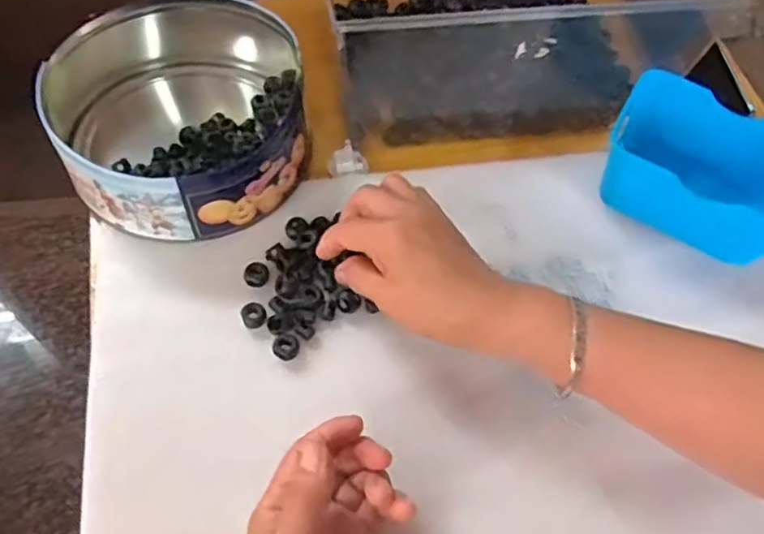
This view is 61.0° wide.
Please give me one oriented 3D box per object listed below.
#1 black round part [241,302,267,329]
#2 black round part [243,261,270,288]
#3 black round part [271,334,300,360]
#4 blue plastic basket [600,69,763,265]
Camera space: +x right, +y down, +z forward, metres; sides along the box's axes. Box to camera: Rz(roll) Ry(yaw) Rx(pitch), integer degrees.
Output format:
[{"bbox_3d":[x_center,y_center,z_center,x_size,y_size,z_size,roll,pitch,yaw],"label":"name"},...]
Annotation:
[{"bbox_3d":[-0.087,0.033,0.445,0.016,0.006,0.017,2,59,-3],"label":"black round part"},{"bbox_3d":[-0.089,0.005,0.460,0.018,0.006,0.017,2,59,-3],"label":"black round part"},{"bbox_3d":[-0.065,0.054,0.437,0.018,0.010,0.016,-12,61,-11],"label":"black round part"},{"bbox_3d":[0.243,-0.069,0.491,0.147,0.069,0.099,31,62,13],"label":"blue plastic basket"}]

